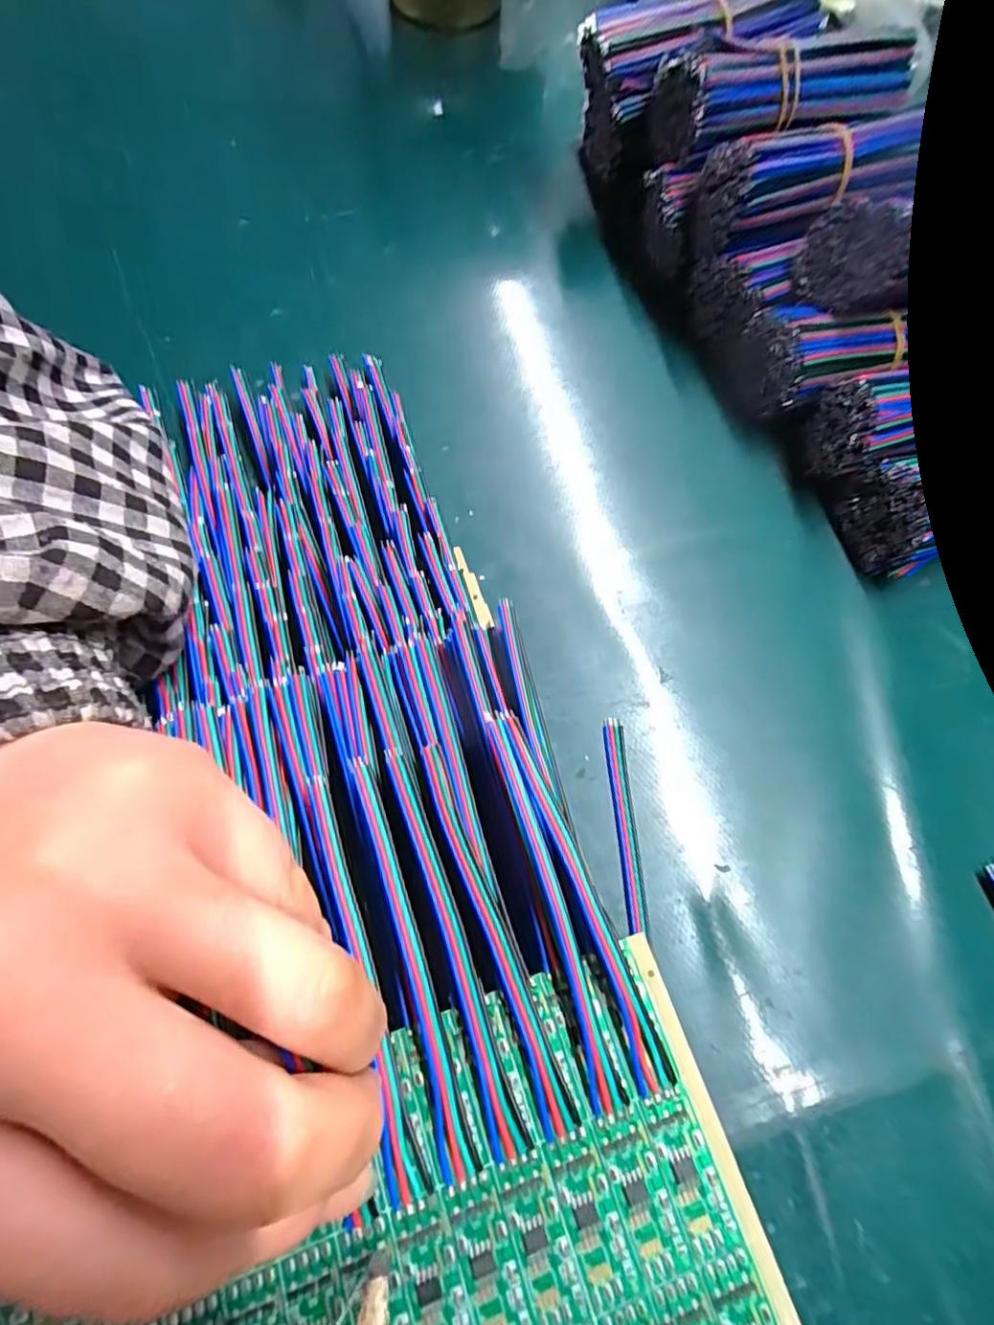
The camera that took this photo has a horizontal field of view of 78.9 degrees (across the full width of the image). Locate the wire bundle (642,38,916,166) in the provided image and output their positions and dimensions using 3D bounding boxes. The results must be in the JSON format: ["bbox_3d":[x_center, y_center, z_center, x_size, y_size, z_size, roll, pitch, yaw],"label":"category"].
[{"bbox_3d":[0.120,-0.232,0.249,0.104,0.027,0.033,-4,71,-3],"label":"wire bundle"}]

